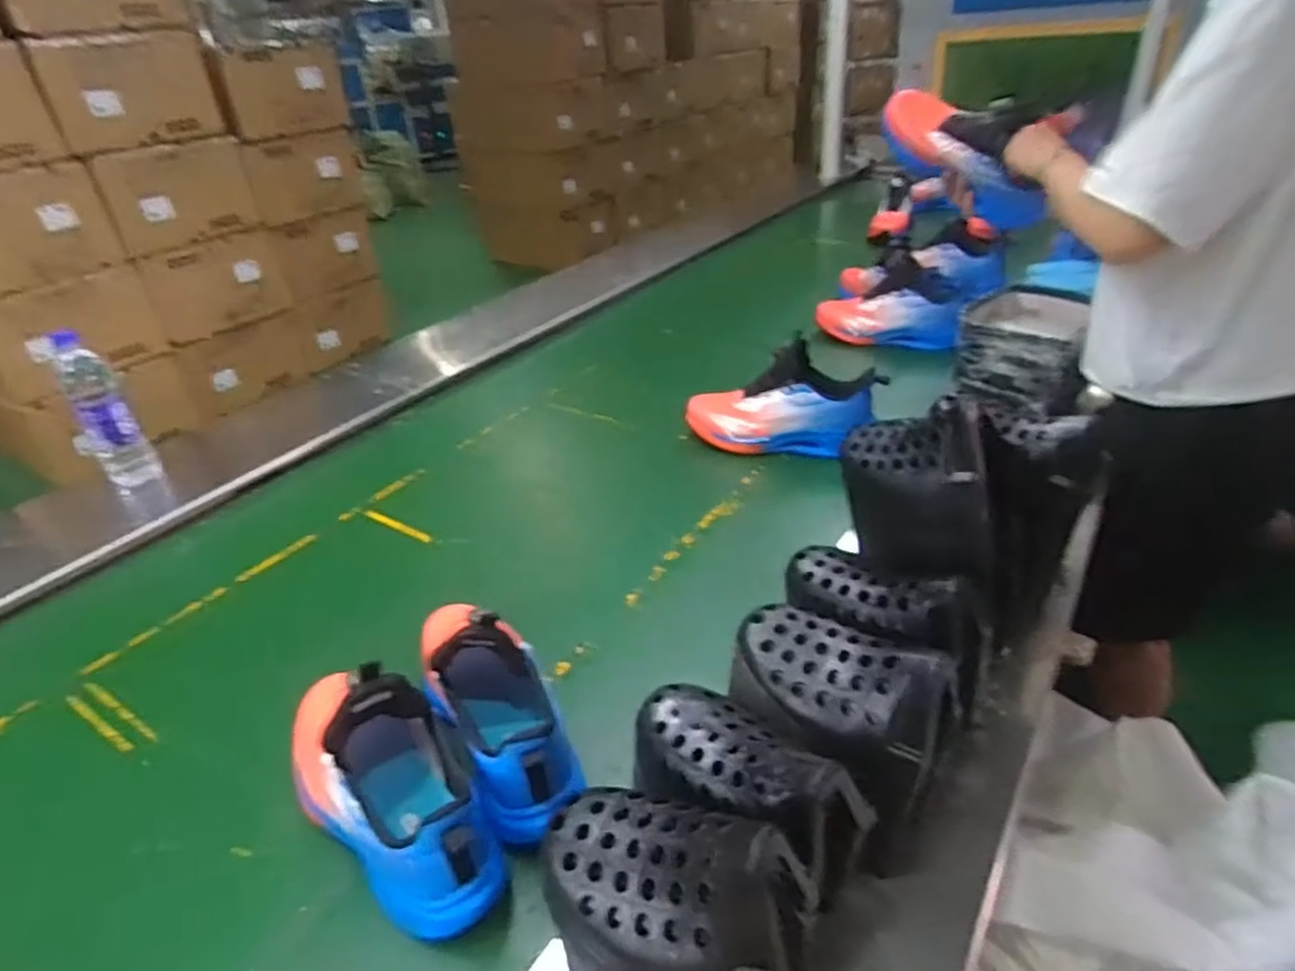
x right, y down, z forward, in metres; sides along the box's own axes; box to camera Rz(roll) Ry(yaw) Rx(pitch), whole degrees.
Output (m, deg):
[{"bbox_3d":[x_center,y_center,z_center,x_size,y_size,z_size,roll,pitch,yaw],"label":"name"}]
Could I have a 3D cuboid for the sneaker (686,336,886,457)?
[{"bbox_3d":[0.197,-0.123,1.077,0.269,0.140,0.089,9,34,21],"label":"sneaker"}]

